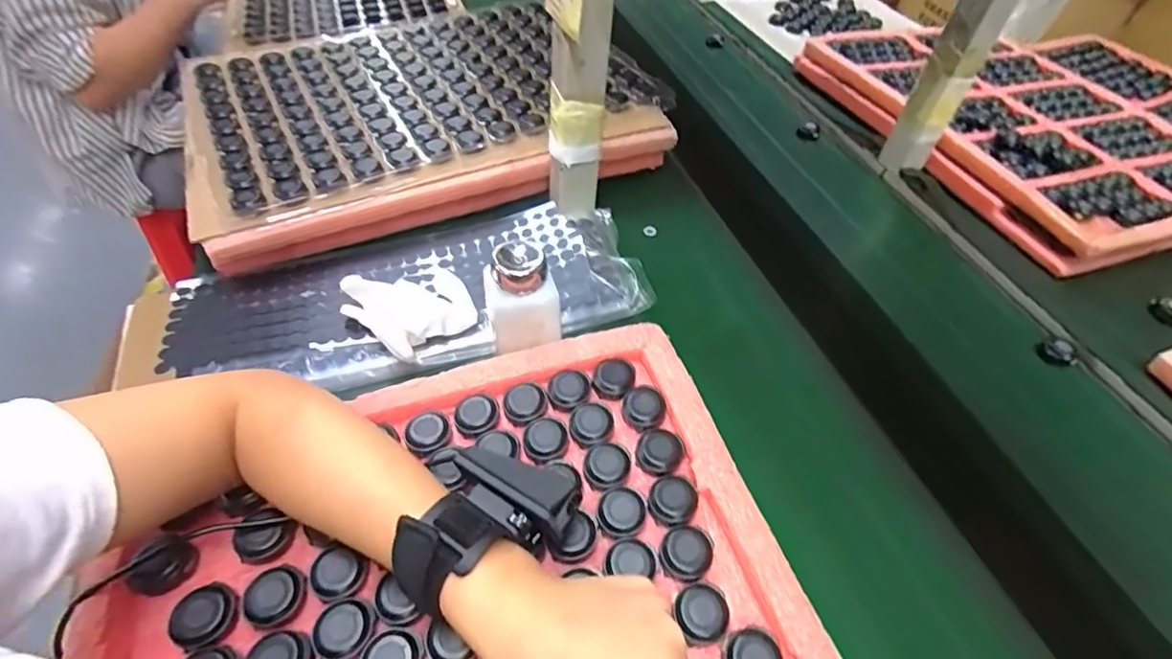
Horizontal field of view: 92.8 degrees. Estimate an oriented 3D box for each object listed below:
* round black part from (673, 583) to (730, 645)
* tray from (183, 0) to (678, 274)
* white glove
[{"bbox_3d":[0.061,0.150,0.295,0.025,0.011,0.027,2,48,-2],"label":"round black part"},{"bbox_3d":[-0.203,-0.269,0.687,0.506,0.068,0.384,-18,52,-19],"label":"tray"},{"bbox_3d":[-0.154,-0.027,0.490,0.097,0.053,0.091,-25,54,-23],"label":"white glove"}]

